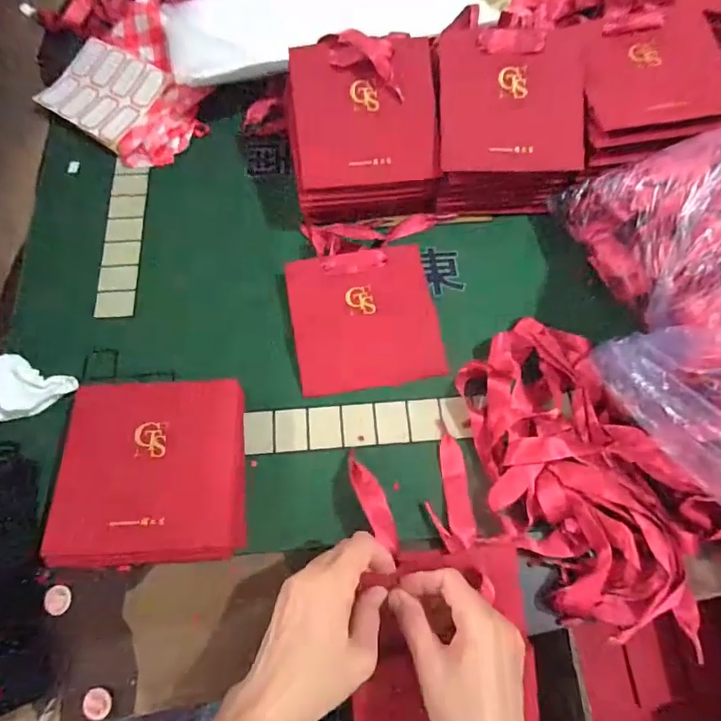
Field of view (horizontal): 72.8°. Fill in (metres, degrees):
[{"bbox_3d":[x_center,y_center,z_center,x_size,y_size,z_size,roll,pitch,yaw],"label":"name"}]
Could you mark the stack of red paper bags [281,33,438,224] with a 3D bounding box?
[{"bbox_3d":[0.003,-0.232,0.508,0.148,0.110,0.145,-6,67,-4],"label":"stack of red paper bags"}]

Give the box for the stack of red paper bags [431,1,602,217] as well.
[{"bbox_3d":[0.147,-0.256,0.510,0.145,0.117,0.172,1,67,-1],"label":"stack of red paper bags"}]

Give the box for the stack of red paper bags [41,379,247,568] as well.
[{"bbox_3d":[-0.172,0.092,0.418,0.144,0.050,0.151,-3,67,-2],"label":"stack of red paper bags"}]

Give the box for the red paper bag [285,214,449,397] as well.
[{"bbox_3d":[0.004,-0.062,0.497,0.145,0.033,0.182,-6,67,-4],"label":"red paper bag"}]

